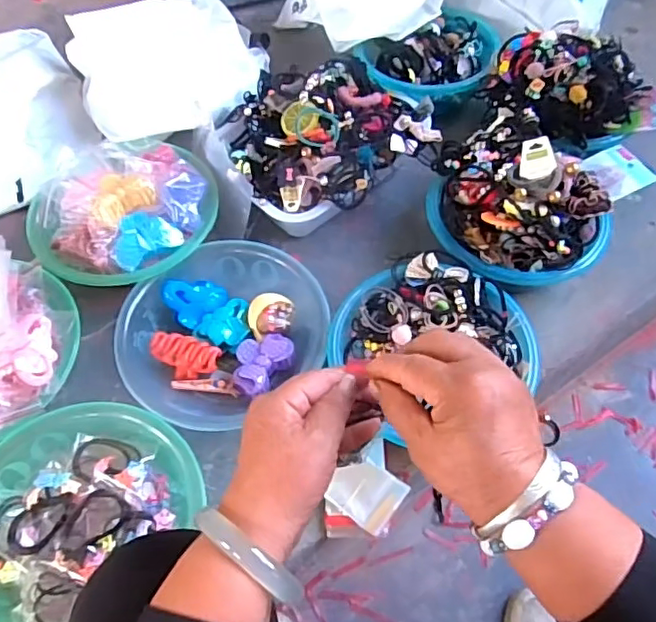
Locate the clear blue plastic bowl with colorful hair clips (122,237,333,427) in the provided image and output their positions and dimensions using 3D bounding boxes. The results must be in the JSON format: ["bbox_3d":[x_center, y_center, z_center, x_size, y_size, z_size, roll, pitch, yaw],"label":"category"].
[{"bbox_3d":[-0.128,0.026,0.687,0.232,0.073,0.203,-36,65,-19],"label":"clear blue plastic bowl with colorful hair clips"}]

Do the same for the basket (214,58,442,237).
[{"bbox_3d":[0.002,-0.241,0.800,0.274,0.126,0.223,-26,62,-14],"label":"basket"}]

